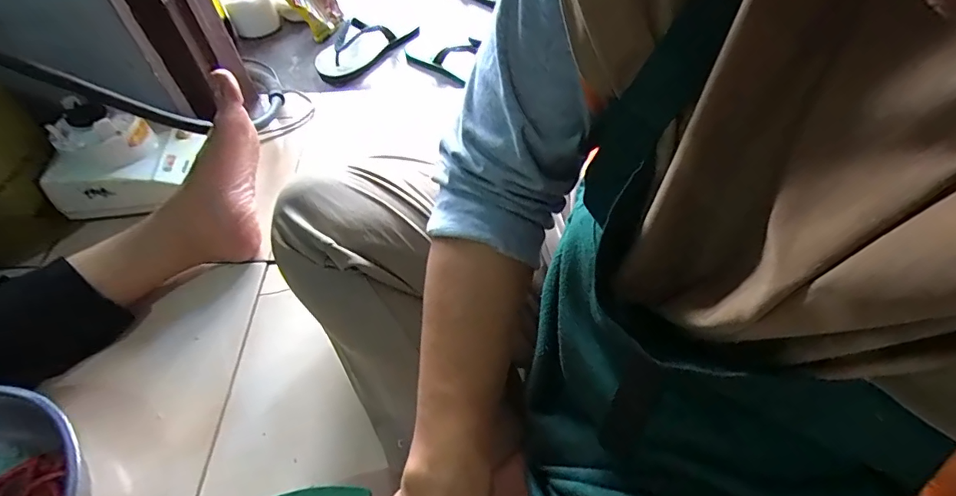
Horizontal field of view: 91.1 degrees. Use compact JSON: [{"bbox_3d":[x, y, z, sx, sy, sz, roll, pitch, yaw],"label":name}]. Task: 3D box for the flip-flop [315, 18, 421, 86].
[{"bbox_3d":[-0.218,-0.404,0.913,0.086,0.051,0.229,28,59,22],"label":"flip-flop"}]

